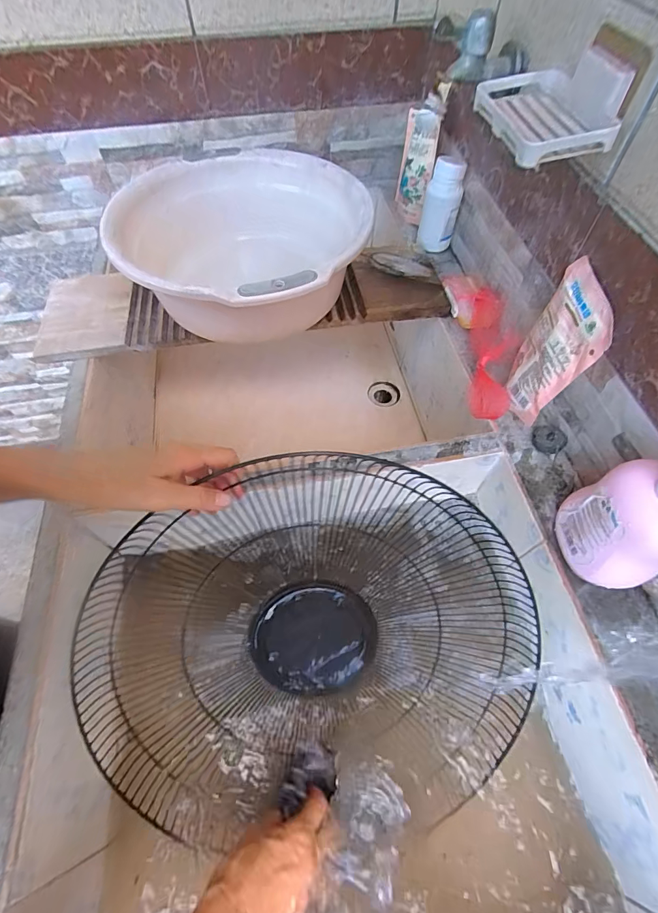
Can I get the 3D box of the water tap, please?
[{"bbox_3d":[0.152,-0.413,0.418,0.093,0.058,0.048,3,62,1],"label":"water tap"}]

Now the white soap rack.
[{"bbox_3d":[0.184,-0.304,0.347,0.086,0.054,0.128,-11,63,-7],"label":"white soap rack"}]

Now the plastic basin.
[{"bbox_3d":[-0.102,-0.267,0.542,0.296,0.144,0.315,0,62,-1],"label":"plastic basin"}]

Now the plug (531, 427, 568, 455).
[{"bbox_3d":[0.251,-0.020,0.465,0.030,0.011,0.035,-22,64,-13],"label":"plug"}]

